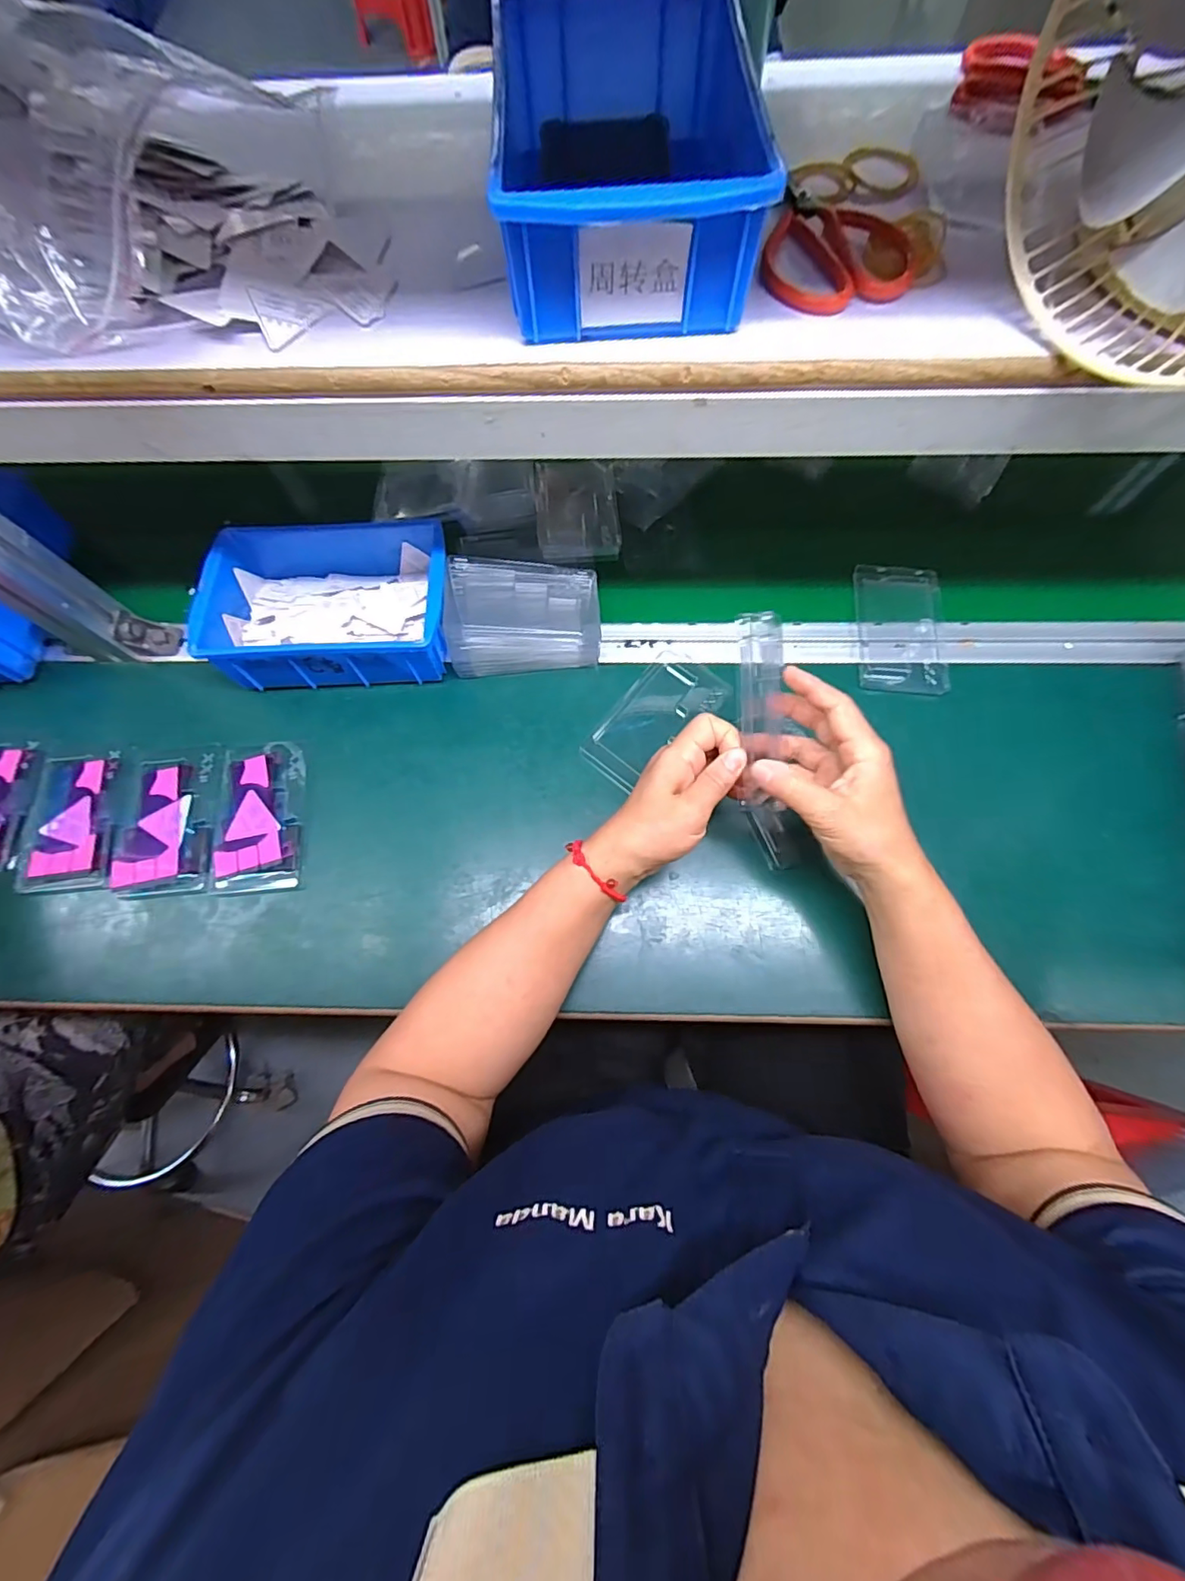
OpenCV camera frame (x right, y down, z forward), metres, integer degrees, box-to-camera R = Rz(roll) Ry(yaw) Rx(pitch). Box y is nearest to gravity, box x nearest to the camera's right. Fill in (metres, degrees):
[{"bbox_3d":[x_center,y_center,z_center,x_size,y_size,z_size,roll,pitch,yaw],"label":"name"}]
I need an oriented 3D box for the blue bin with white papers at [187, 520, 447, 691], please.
[{"bbox_3d":[-0.226,-0.170,0.488,0.200,0.060,0.145,-1,73,0],"label":"blue bin with white papers"}]

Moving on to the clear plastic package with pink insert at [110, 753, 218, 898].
[{"bbox_3d":[-0.353,0.028,0.457,0.076,0.006,0.115,-5,73,-1],"label":"clear plastic package with pink insert"}]

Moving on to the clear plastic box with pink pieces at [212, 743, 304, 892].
[{"bbox_3d":[-0.277,0.020,0.457,0.072,0.009,0.129,-8,73,-2],"label":"clear plastic box with pink pieces"}]

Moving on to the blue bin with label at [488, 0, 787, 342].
[{"bbox_3d":[0.017,-0.347,0.302,0.129,0.062,0.190,-3,71,0],"label":"blue bin with label"}]

